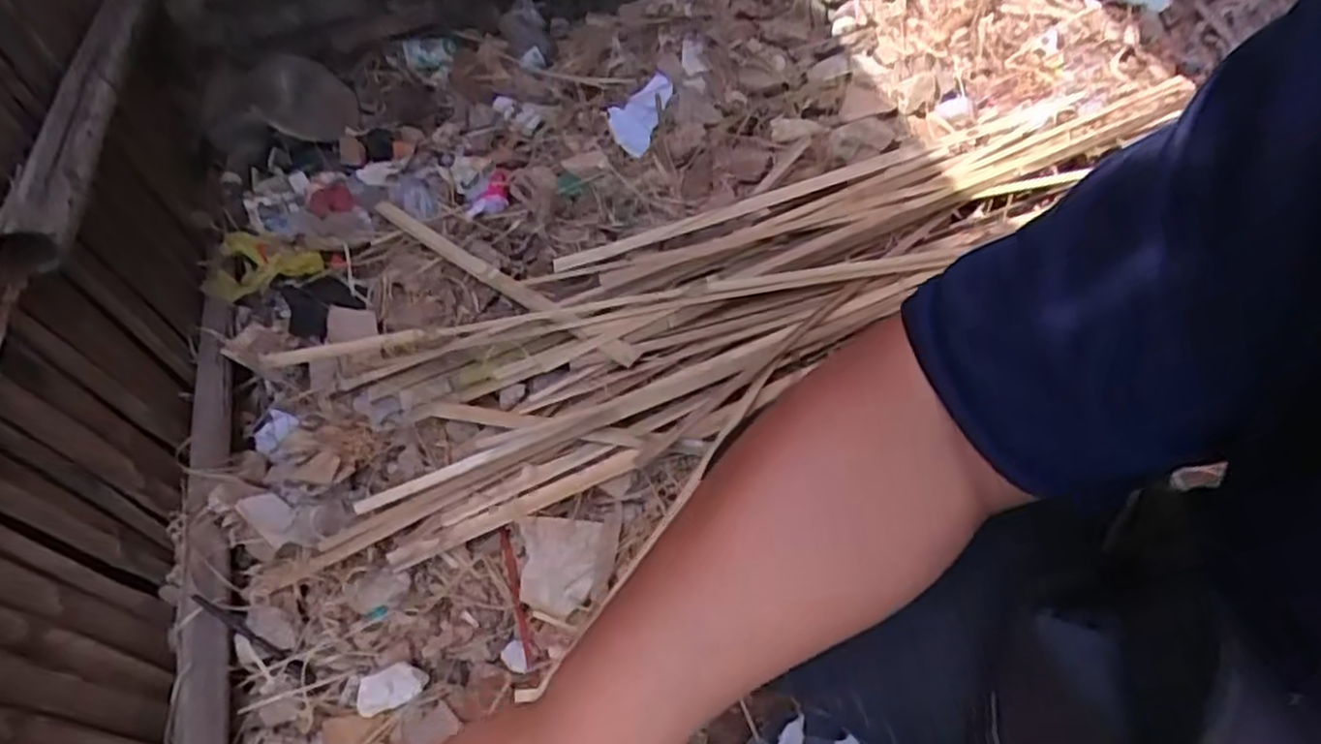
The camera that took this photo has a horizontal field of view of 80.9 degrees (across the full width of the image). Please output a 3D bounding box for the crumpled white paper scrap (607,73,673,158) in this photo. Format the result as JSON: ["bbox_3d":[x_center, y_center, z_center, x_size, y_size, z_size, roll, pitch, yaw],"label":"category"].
[{"bbox_3d":[-0.046,-0.446,1.324,0.090,0.029,0.201,8,52,19],"label":"crumpled white paper scrap"}]

